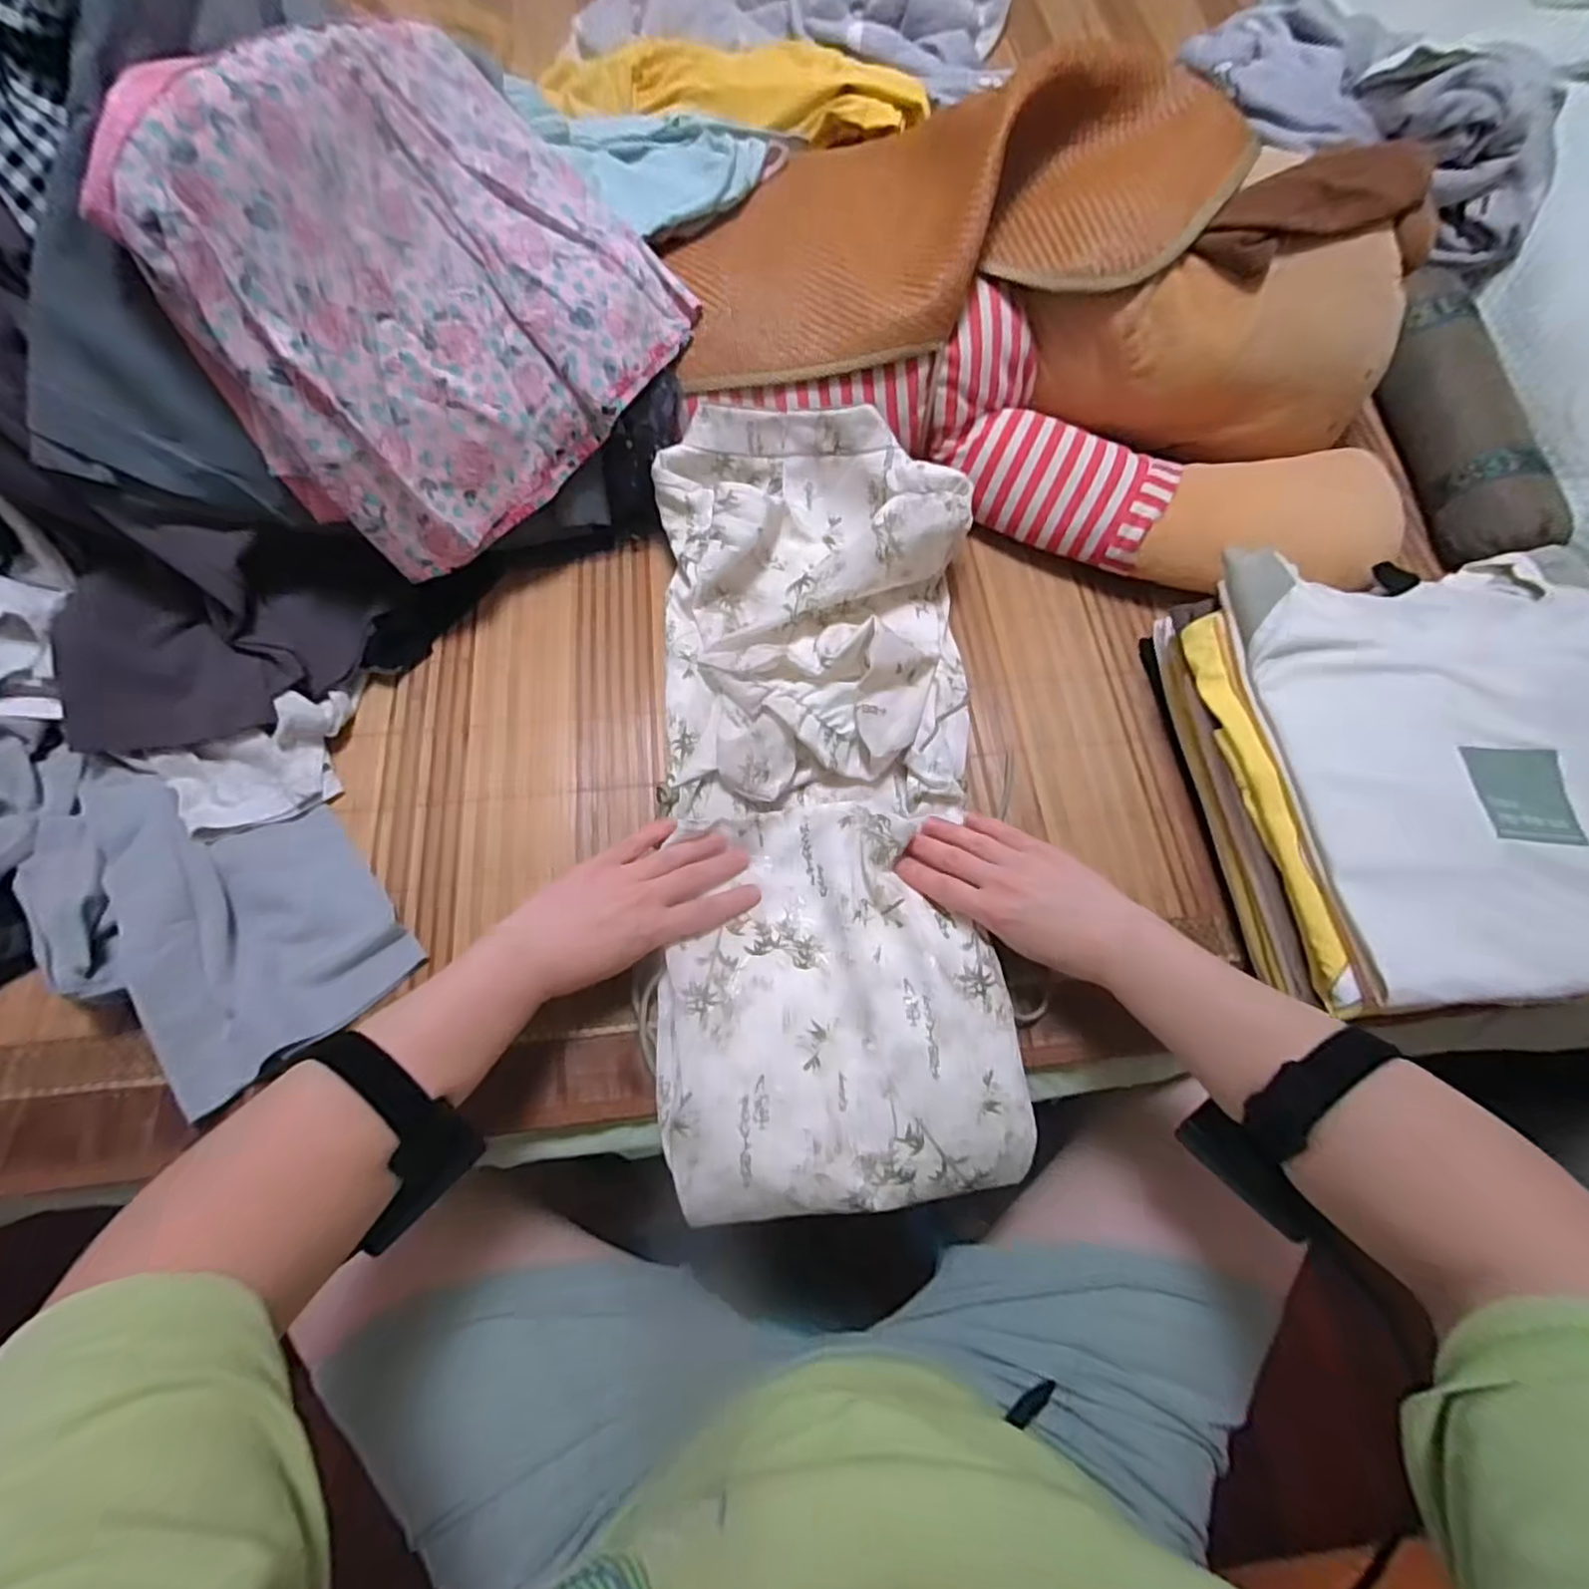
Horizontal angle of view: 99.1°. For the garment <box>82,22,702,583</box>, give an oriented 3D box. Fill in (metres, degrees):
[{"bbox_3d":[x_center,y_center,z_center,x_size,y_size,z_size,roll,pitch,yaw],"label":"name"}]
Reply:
[{"bbox_3d":[-0.249,-0.349,0.472,0.318,0.275,0.091,-48,40,-14],"label":"garment"}]

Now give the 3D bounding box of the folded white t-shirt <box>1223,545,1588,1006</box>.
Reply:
[{"bbox_3d":[0.448,-0.032,0.439,0.249,0.038,0.305,-3,69,-2],"label":"folded white t-shirt"}]

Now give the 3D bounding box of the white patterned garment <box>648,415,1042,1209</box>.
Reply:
[{"bbox_3d":[0.023,-0.025,0.504,0.239,0.063,0.593,-3,72,-2],"label":"white patterned garment"}]

